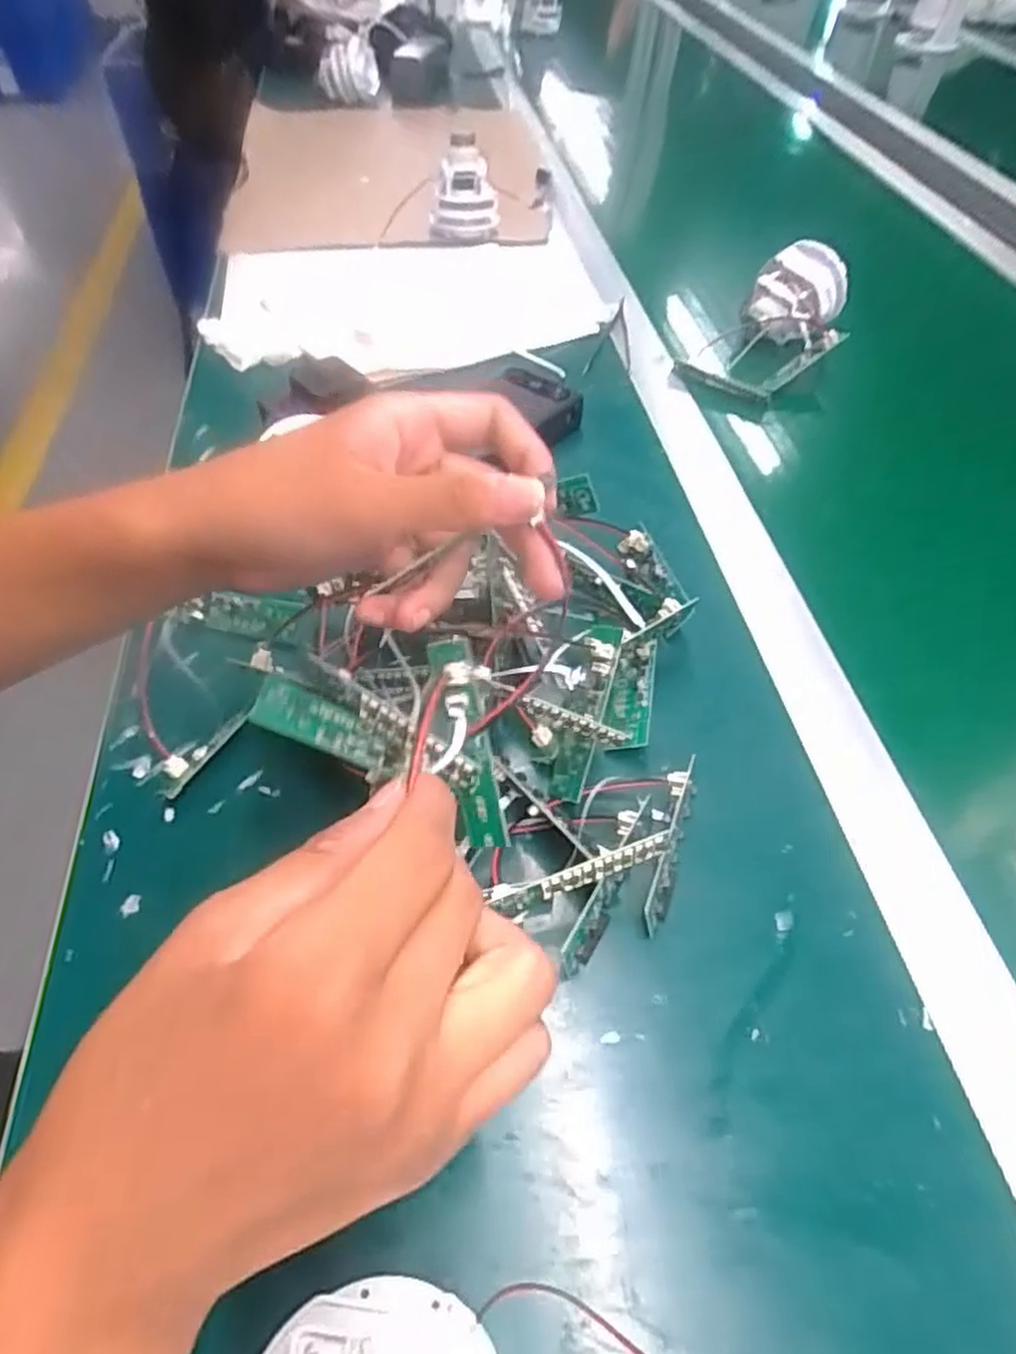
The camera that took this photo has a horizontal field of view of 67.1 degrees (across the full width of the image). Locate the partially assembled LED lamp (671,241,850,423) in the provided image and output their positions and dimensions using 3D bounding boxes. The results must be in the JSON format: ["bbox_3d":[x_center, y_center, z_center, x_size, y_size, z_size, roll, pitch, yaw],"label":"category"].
[{"bbox_3d":[0.212,-0.268,0.610,0.089,0.047,0.160,32,79,22],"label":"partially assembled LED lamp"}]

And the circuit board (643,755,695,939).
[{"bbox_3d":[0.071,0.073,0.336,0.012,0.023,0.077,13,51,9],"label":"circuit board"}]

